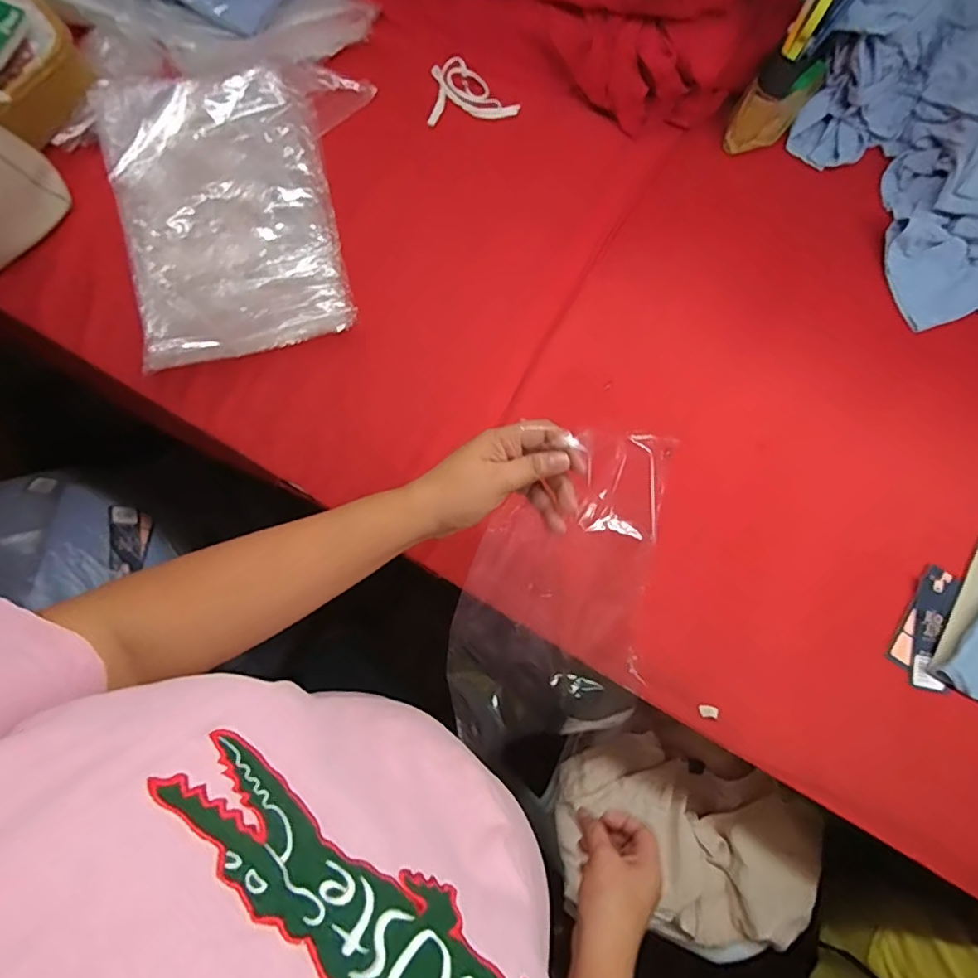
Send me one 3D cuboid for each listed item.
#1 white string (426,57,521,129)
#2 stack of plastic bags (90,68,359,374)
[{"bbox_3d":[-0.026,-0.533,0.718,0.118,0.013,0.089,-8,77,-6],"label":"white string"},{"bbox_3d":[-0.322,-0.340,0.647,0.254,0.037,0.391,-16,78,-8],"label":"stack of plastic bags"}]

